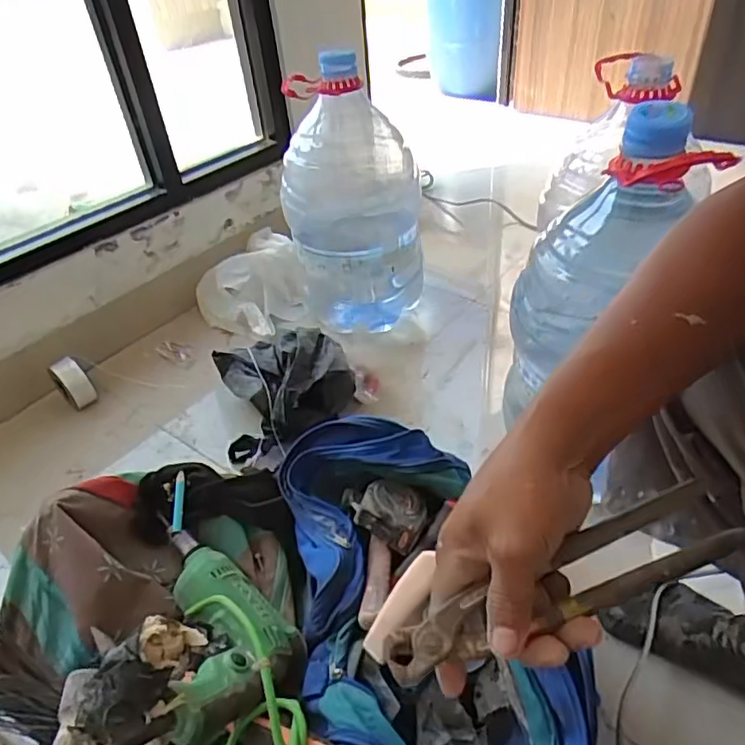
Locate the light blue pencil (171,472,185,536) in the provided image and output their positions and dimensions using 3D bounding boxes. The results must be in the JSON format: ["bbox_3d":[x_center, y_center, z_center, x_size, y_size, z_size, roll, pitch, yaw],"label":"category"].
[{"bbox_3d":[-0.224,0.150,0.681,0.013,0.009,0.072,-3,68,2],"label":"light blue pencil"}]

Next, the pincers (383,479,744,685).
[{"bbox_3d":[0.109,0.121,0.344,0.216,0.015,0.047,-19,42,-6],"label":"pincers"}]

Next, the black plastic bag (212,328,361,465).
[{"bbox_3d":[-0.137,0.026,0.936,0.208,0.116,0.177,-10,40,-6],"label":"black plastic bag"}]

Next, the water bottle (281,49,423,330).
[{"bbox_3d":[-0.032,-0.289,1.034,0.223,0.457,0.180,-4,40,2],"label":"water bottle"}]

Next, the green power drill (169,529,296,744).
[{"bbox_3d":[-0.136,0.241,0.571,0.106,0.096,0.250,-14,24,-10],"label":"green power drill"}]

